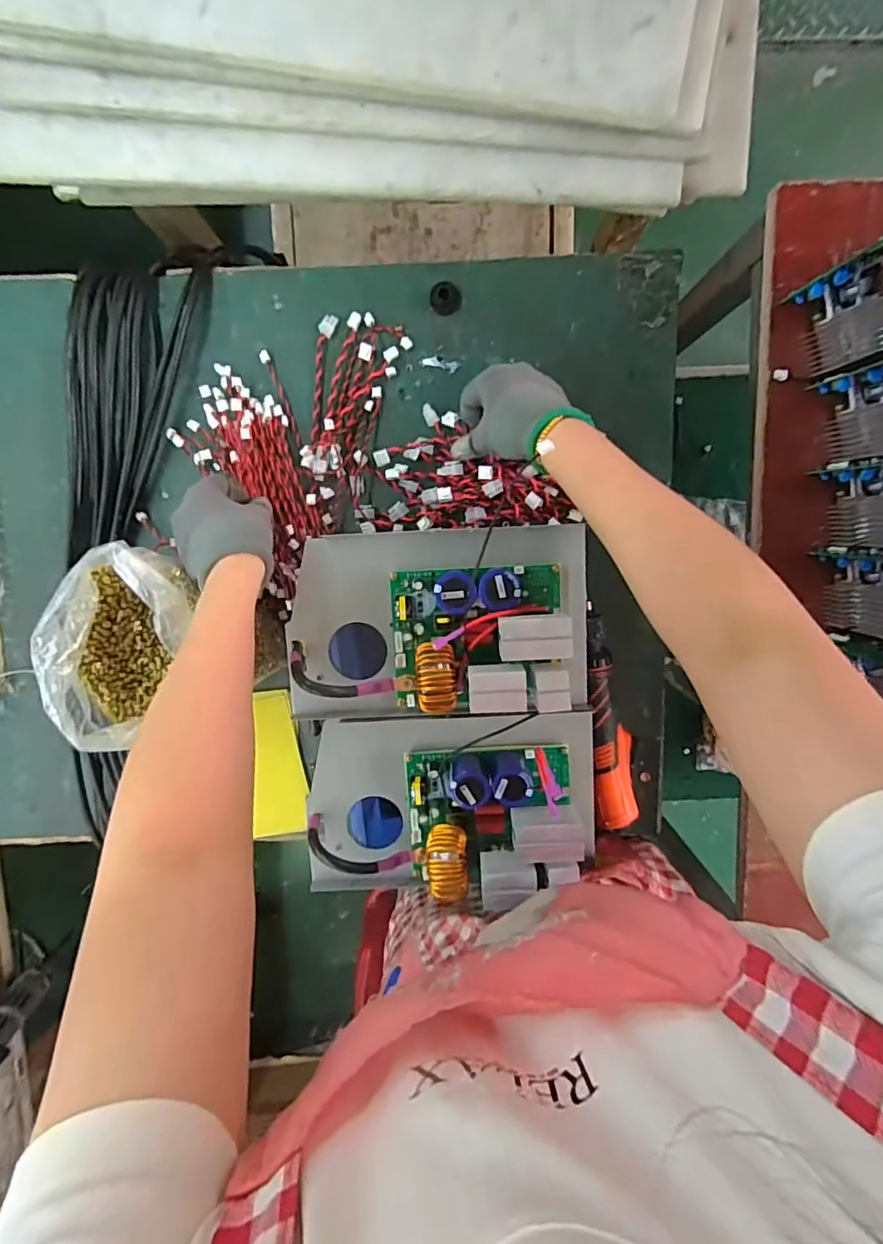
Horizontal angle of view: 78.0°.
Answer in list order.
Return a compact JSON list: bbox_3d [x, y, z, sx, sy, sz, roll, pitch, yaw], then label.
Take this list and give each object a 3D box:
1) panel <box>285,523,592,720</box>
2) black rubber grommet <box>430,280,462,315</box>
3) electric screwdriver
[{"bbox_3d":[-0.003,0.005,0.473,0.268,0.097,0.164,-2,97,1],"label":"panel"},{"bbox_3d":[0.005,-0.321,0.533,0.030,0.018,0.030,0,97,0],"label":"black rubber grommet"},{"bbox_3d":[0.176,0.101,0.576,0.041,0.036,0.230,-6,97,1],"label":"electric screwdriver"}]

